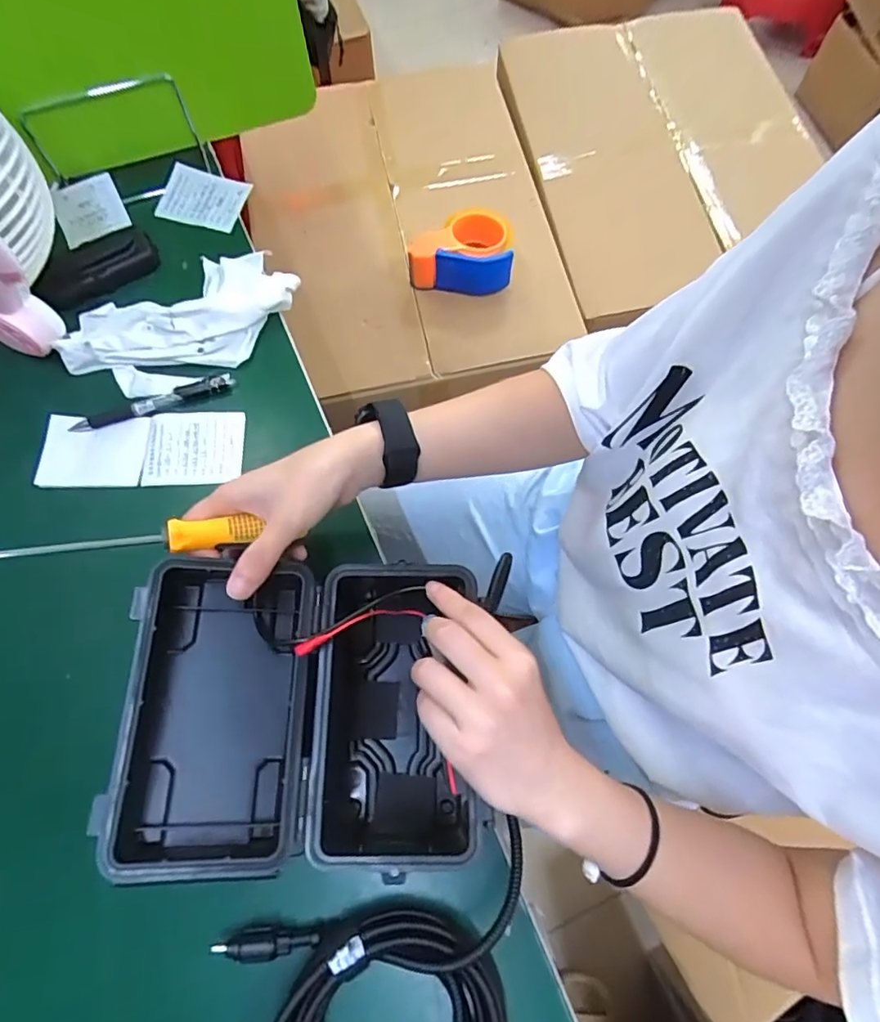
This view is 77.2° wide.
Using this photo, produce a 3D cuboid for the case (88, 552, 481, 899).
[{"bbox_3d":[-0.083,0.129,0.362,0.204,0.102,0.176,0,71,0],"label":"case"}]

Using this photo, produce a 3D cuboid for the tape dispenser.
[{"bbox_3d":[0.026,-0.361,0.768,0.139,0.063,0.101,-3,71,-1],"label":"tape dispenser"}]

